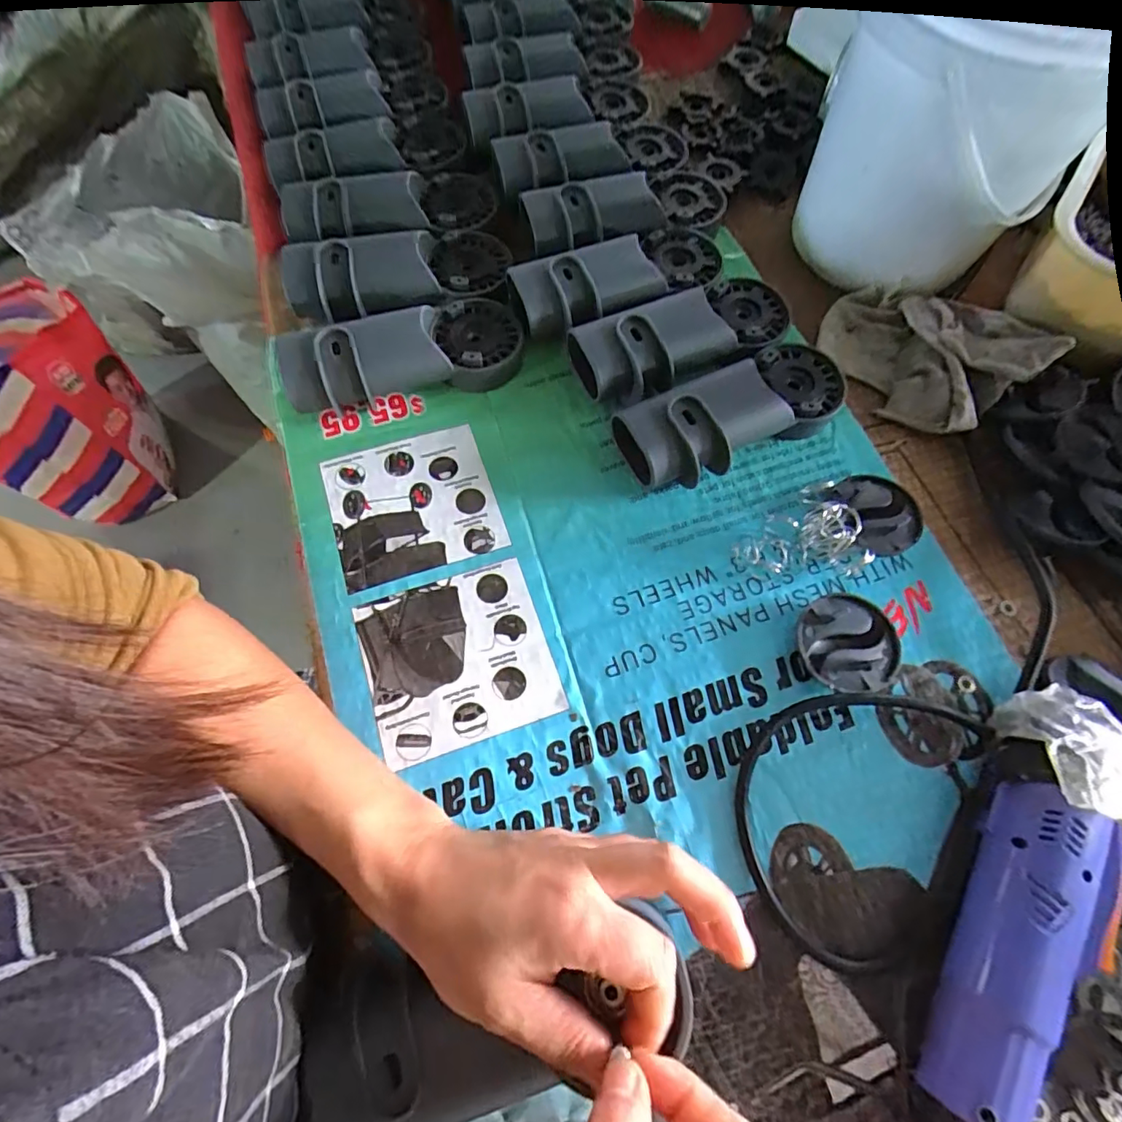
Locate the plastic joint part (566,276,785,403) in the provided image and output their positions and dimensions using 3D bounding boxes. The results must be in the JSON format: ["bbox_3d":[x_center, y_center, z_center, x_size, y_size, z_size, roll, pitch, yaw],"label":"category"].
[{"bbox_3d":[0.092,-0.158,0.378,0.164,0.040,0.073,-23,71,-8],"label":"plastic joint part"}]

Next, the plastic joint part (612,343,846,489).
[{"bbox_3d":[0.117,-0.100,0.359,0.165,0.038,0.063,-26,71,-9],"label":"plastic joint part"}]

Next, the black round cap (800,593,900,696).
[{"bbox_3d":[0.166,0.049,0.316,0.056,0.019,0.054,0,69,0],"label":"black round cap"}]

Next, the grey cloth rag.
[{"bbox_3d":[0.265,-0.159,0.391,0.103,0.034,0.129,-29,72,-10],"label":"grey cloth rag"}]

